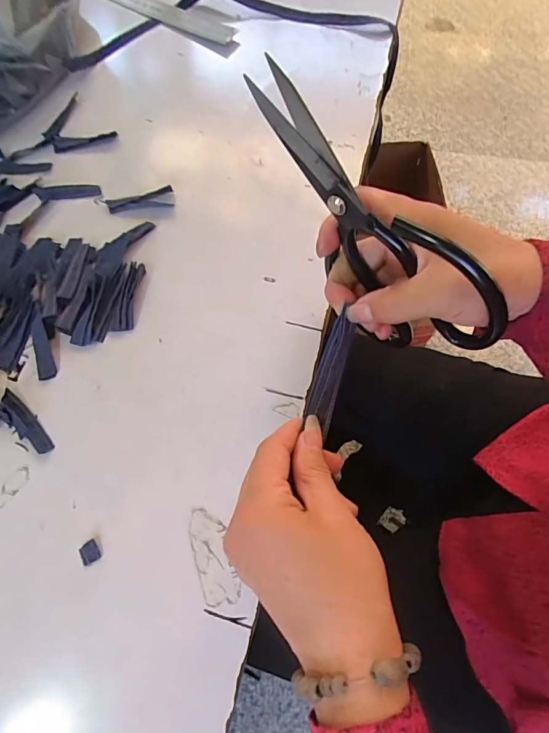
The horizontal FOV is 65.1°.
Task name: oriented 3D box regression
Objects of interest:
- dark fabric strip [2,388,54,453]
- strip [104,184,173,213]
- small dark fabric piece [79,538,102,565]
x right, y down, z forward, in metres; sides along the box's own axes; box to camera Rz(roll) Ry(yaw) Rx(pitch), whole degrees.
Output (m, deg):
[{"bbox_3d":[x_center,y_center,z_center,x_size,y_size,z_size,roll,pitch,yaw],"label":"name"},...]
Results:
[{"bbox_3d":[-0.176,0.038,0.304,0.011,0.004,0.056,-40,74,-14],"label":"dark fabric strip"},{"bbox_3d":[-0.118,-0.146,0.377,0.057,0.005,0.019,-9,69,-3],"label":"strip"},{"bbox_3d":[-0.117,0.117,0.272,0.011,0.004,0.013,-31,72,-11],"label":"small dark fabric piece"}]

